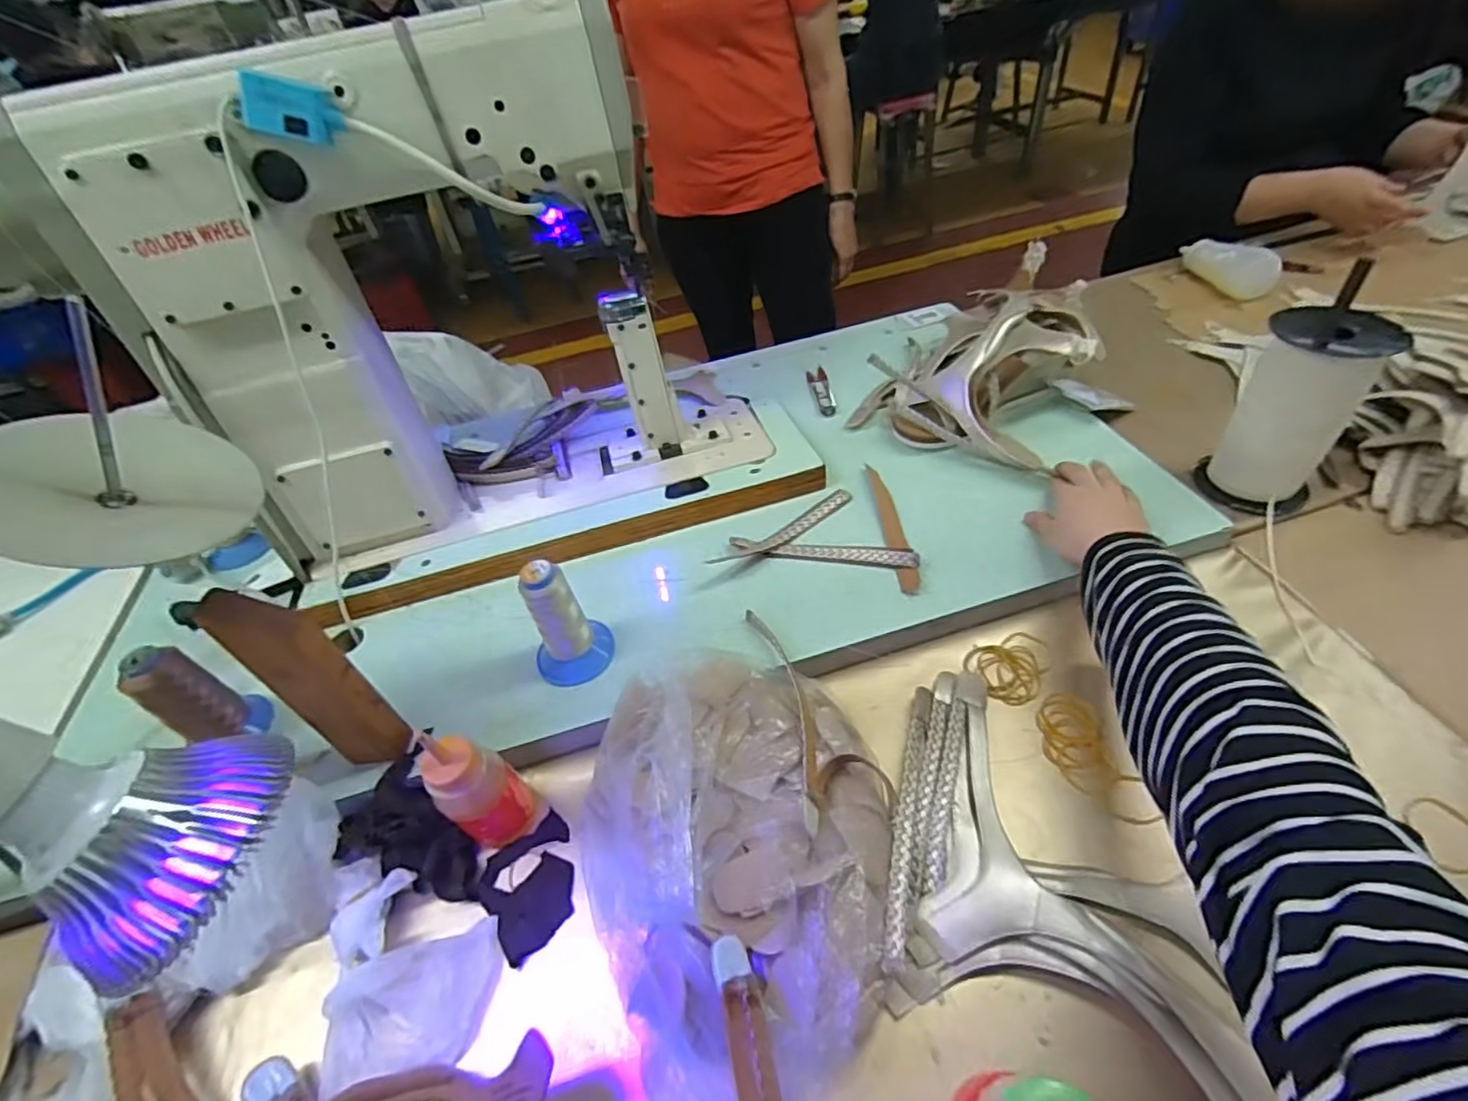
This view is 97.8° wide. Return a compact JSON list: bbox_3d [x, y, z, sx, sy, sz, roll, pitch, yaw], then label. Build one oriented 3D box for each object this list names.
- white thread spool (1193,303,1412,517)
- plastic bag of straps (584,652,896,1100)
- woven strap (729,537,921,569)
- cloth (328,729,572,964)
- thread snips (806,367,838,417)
[{"bbox_3d":[0.522,-0.125,0.604,0.092,0.180,0.092,-3,49,4],"label":"white thread spool"},{"bbox_3d":[0.006,0.191,0.431,0.217,0.061,0.303,-20,50,-11],"label":"plastic bag of straps"},{"bbox_3d":[0.086,-0.005,0.624,0.180,0.018,0.025,8,50,14],"label":"woven strap"},{"bbox_3d":[-0.200,0.220,0.482,0.184,0.032,0.091,16,53,19],"label":"cloth"},{"bbox_3d":[0.114,-0.207,0.832,0.027,0.007,0.111,-7,49,1],"label":"thread snips"}]

